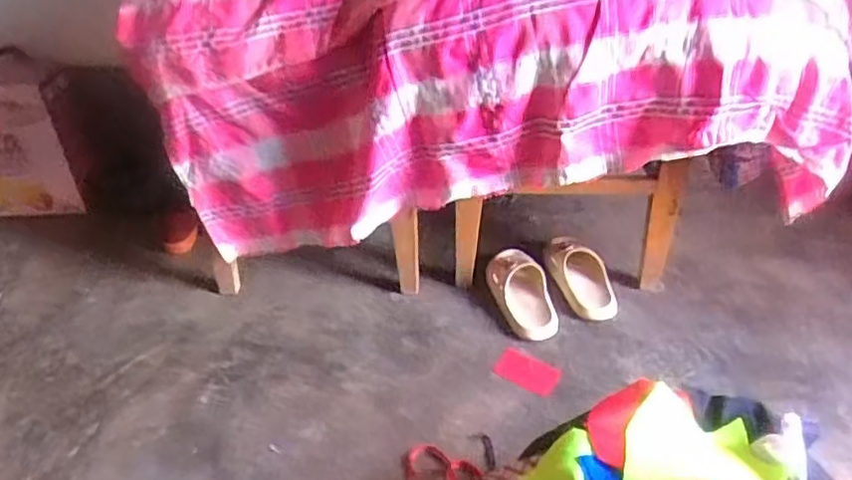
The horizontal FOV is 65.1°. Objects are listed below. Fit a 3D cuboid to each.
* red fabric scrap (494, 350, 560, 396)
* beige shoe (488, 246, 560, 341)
[{"bbox_3d":[0.166,0.216,1.098,0.102,0.005,0.057,21,55,29],"label":"red fabric scrap"},{"bbox_3d":[0.174,0.090,1.197,0.092,0.057,0.198,-11,38,-14],"label":"beige shoe"}]

